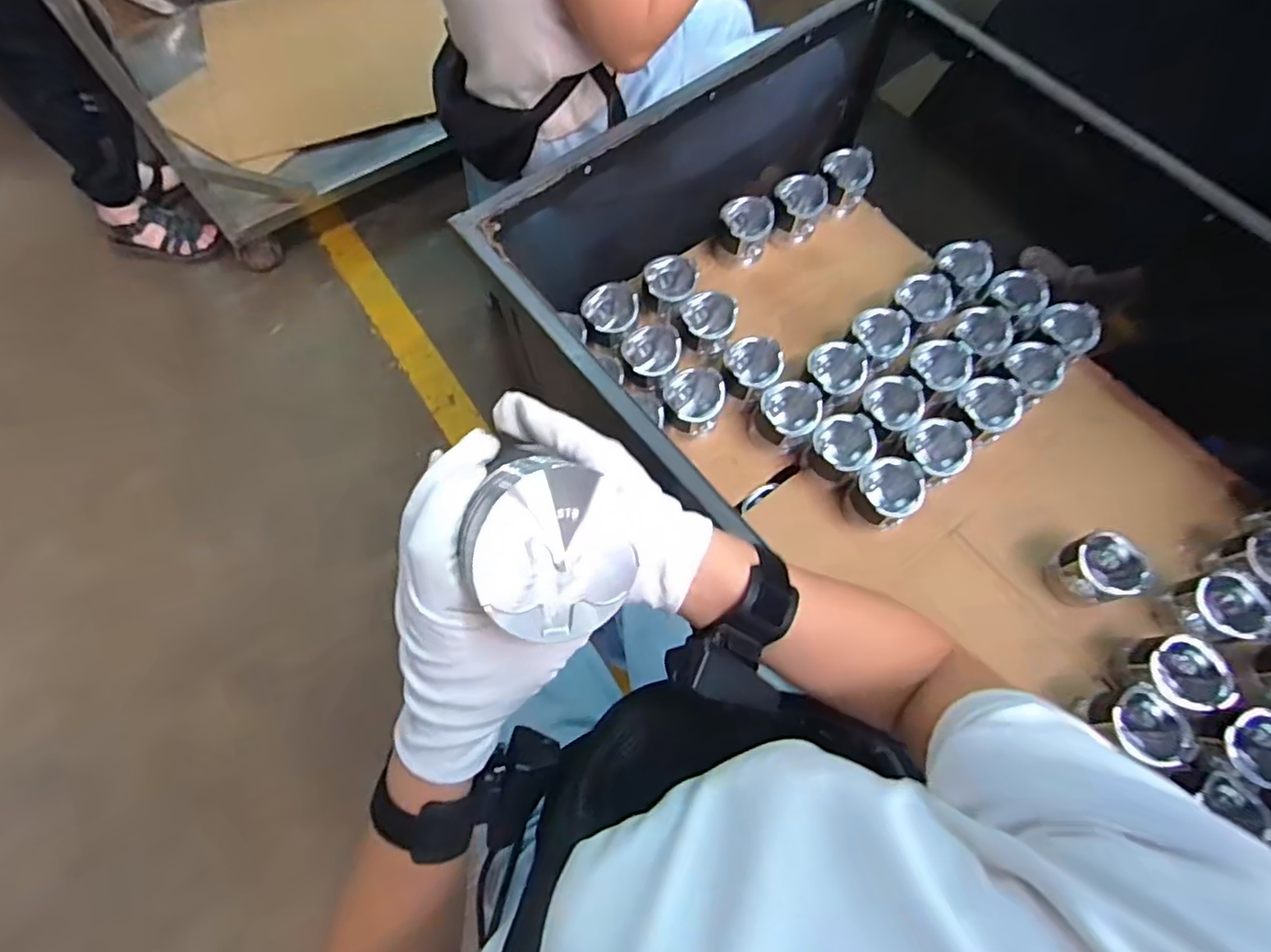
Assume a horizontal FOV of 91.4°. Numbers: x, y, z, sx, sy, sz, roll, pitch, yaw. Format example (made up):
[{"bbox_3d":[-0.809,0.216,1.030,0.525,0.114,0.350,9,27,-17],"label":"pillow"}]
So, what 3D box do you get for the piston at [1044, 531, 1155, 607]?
[{"bbox_3d":[0.579,0.118,0.785,0.074,0.090,0.080,0,68,-1],"label":"piston"}]

